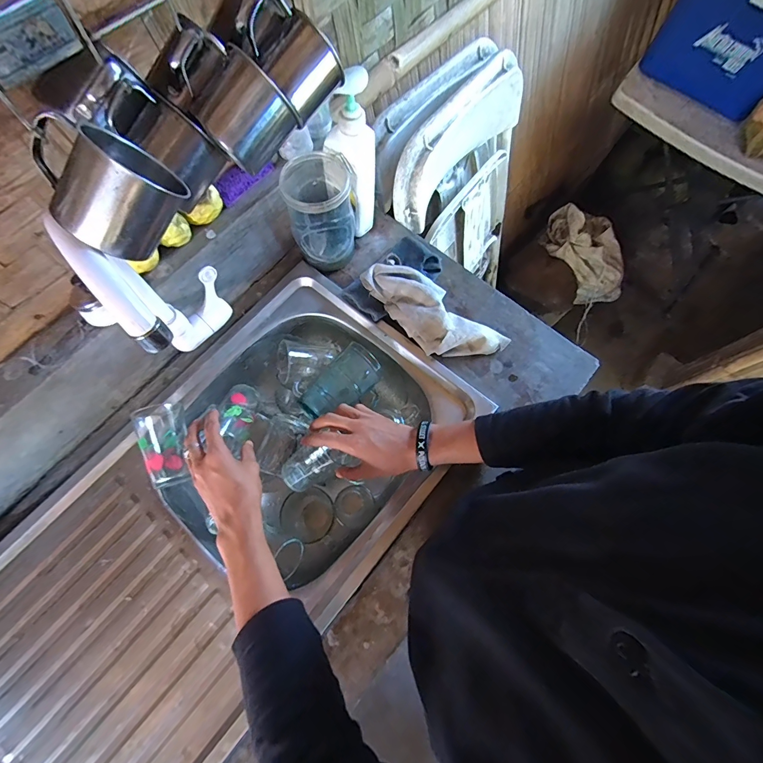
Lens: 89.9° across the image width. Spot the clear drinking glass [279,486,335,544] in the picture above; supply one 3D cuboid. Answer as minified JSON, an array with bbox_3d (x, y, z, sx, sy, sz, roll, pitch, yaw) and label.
[{"bbox_3d":[-0.114,0.211,0.601,0.081,0.102,0.075,0,72,0],"label":"clear drinking glass"}]

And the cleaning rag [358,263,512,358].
[{"bbox_3d":[0.079,-0.108,0.592,0.228,0.048,0.100,42,76,14],"label":"cleaning rag"}]

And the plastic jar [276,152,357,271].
[{"bbox_3d":[-0.092,-0.262,0.600,0.094,0.150,0.114,-6,71,-1],"label":"plastic jar"}]

